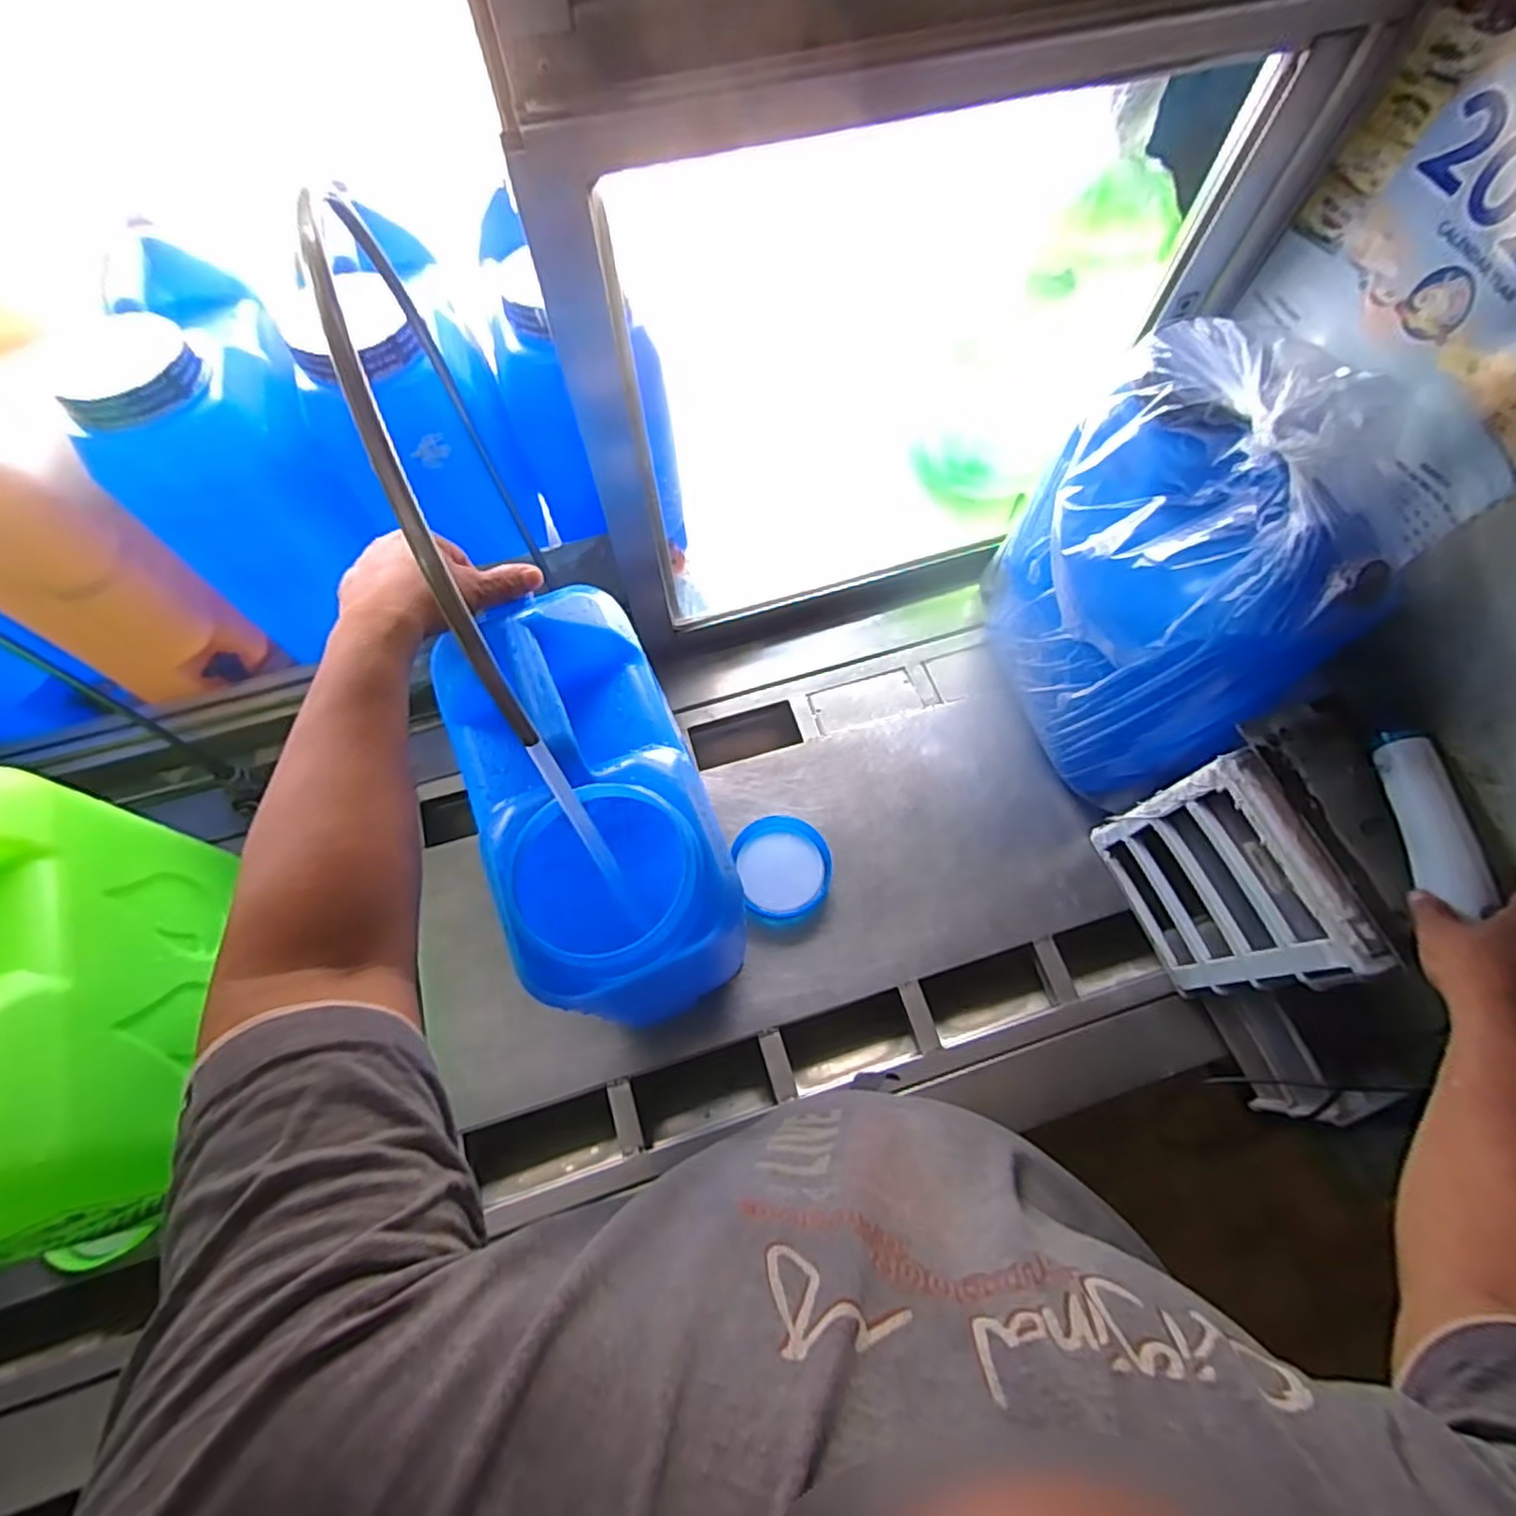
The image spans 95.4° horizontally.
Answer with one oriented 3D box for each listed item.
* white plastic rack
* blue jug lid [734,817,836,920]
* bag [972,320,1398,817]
[{"bbox_3d":[0.498,0.137,0.750,0.050,0.260,0.219,-20,68,-8],"label":"white plastic rack"},{"bbox_3d":[0.032,0.135,0.871,0.114,0.020,0.123,0,67,0],"label":"blue jug lid"},{"bbox_3d":[0.421,-0.175,0.759,0.316,0.406,0.258,31,71,13],"label":"bag"}]

